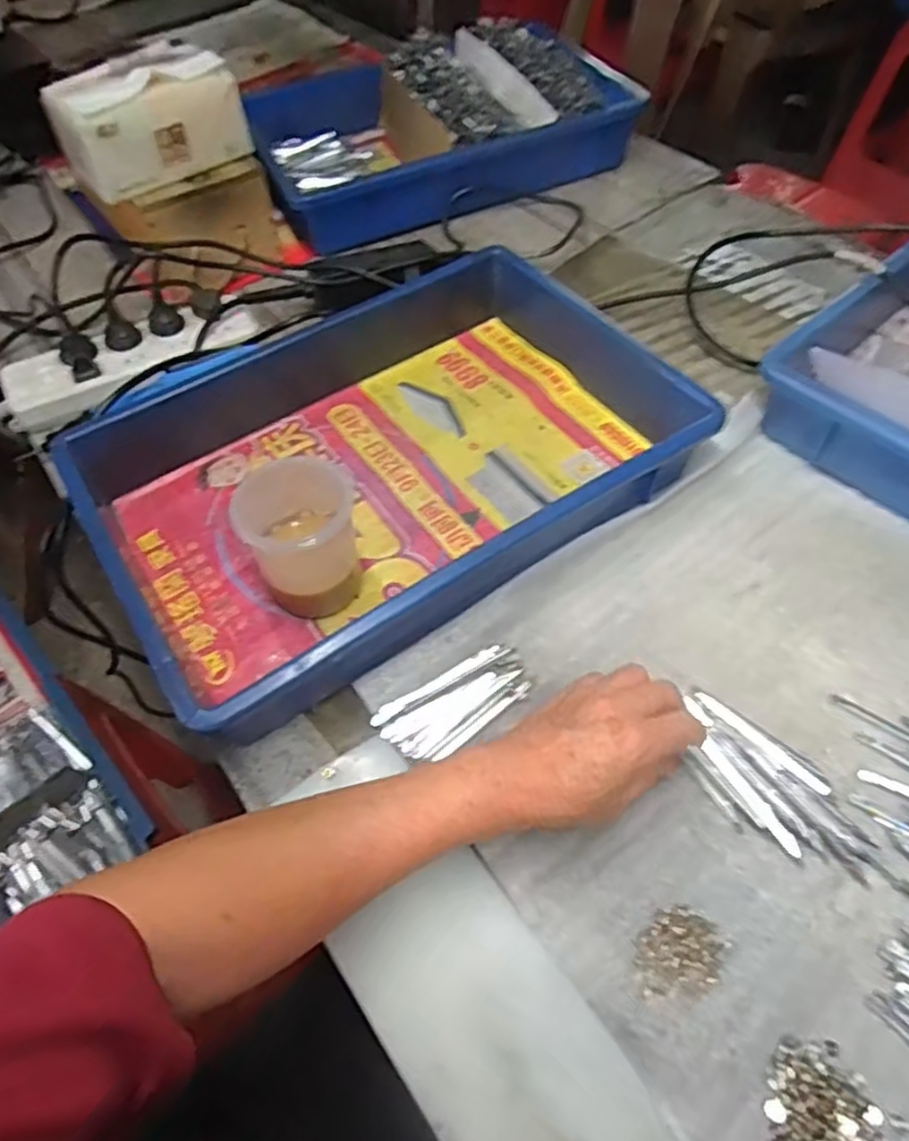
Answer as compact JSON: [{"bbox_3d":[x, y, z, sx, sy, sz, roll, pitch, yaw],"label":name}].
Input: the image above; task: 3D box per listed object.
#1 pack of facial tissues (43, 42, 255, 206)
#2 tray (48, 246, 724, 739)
[{"bbox_3d":[-0.293,-0.431,0.672,0.161,0.085,0.075,-40,62,-22],"label":"pack of facial tissues"},{"bbox_3d":[-0.053,-0.090,0.548,0.429,0.102,0.290,-32,60,-18],"label":"tray"}]

